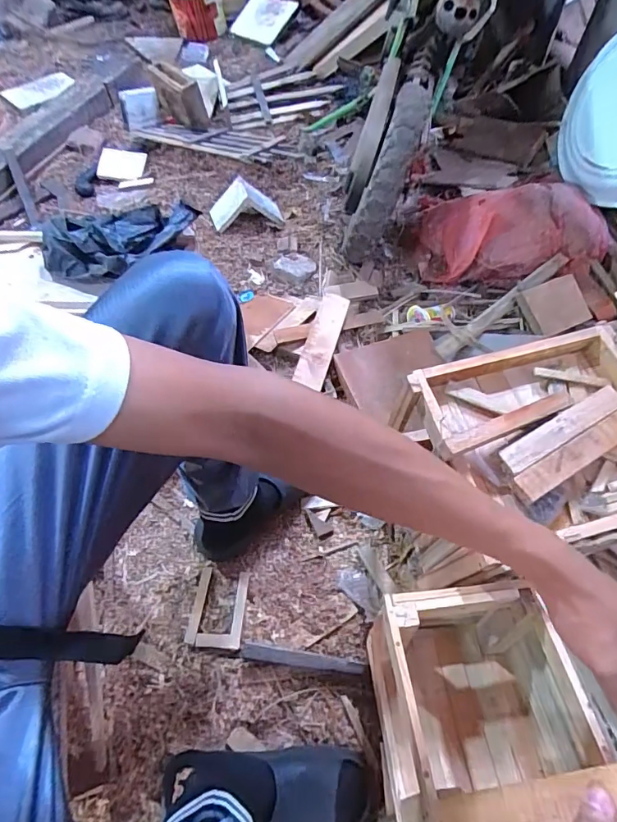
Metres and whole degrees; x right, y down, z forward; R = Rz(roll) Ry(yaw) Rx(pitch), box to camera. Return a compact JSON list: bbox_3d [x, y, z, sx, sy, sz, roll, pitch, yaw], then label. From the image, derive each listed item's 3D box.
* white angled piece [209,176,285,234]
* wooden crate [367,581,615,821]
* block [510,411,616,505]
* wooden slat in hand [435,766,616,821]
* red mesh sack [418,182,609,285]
[{"bbox_3d":[-0.161,-0.517,1.165,0.174,0.082,0.072,-18,60,-7],"label":"white angled piece"},{"bbox_3d":[0.171,0.301,0.502,0.185,0.174,0.188,-8,59,-1],"label":"wooden crate"},{"bbox_3d":[0.298,0.046,0.513,0.177,0.014,0.031,-28,62,-13],"label":"block"},{"bbox_3d":[0.170,0.277,0.328,0.181,0.008,0.029,-36,44,27],"label":"wooden slat in hand"},{"bbox_3d":[0.460,-0.394,1.034,0.404,0.133,0.198,4,60,5],"label":"red mesh sack"}]

